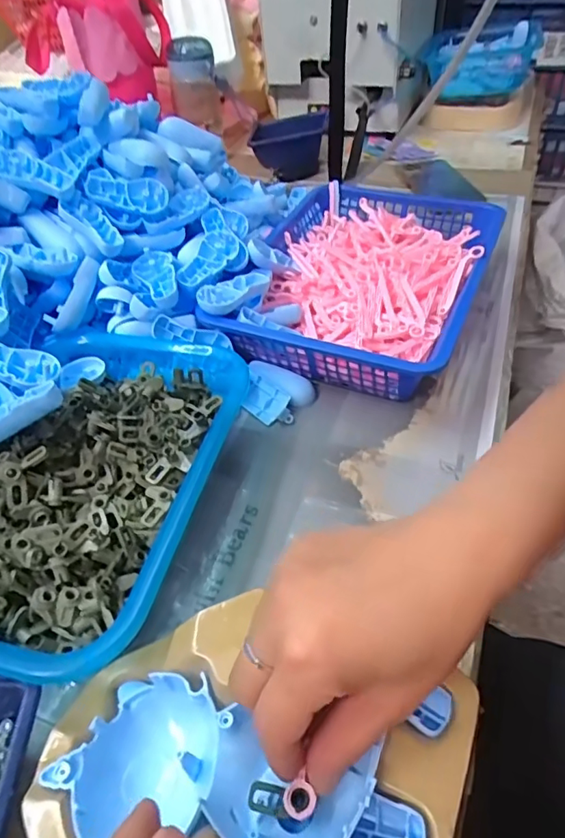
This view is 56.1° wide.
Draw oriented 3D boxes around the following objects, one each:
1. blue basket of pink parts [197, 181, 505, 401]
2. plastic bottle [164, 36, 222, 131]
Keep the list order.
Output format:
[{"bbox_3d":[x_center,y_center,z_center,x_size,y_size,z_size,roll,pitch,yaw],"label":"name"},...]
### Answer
[{"bbox_3d":[0.077,-0.139,0.525,0.218,0.064,0.293,18,49,20],"label":"blue basket of pink parts"},{"bbox_3d":[-0.134,-0.520,0.829,0.075,0.110,0.060,-12,46,-8],"label":"plastic bottle"}]

